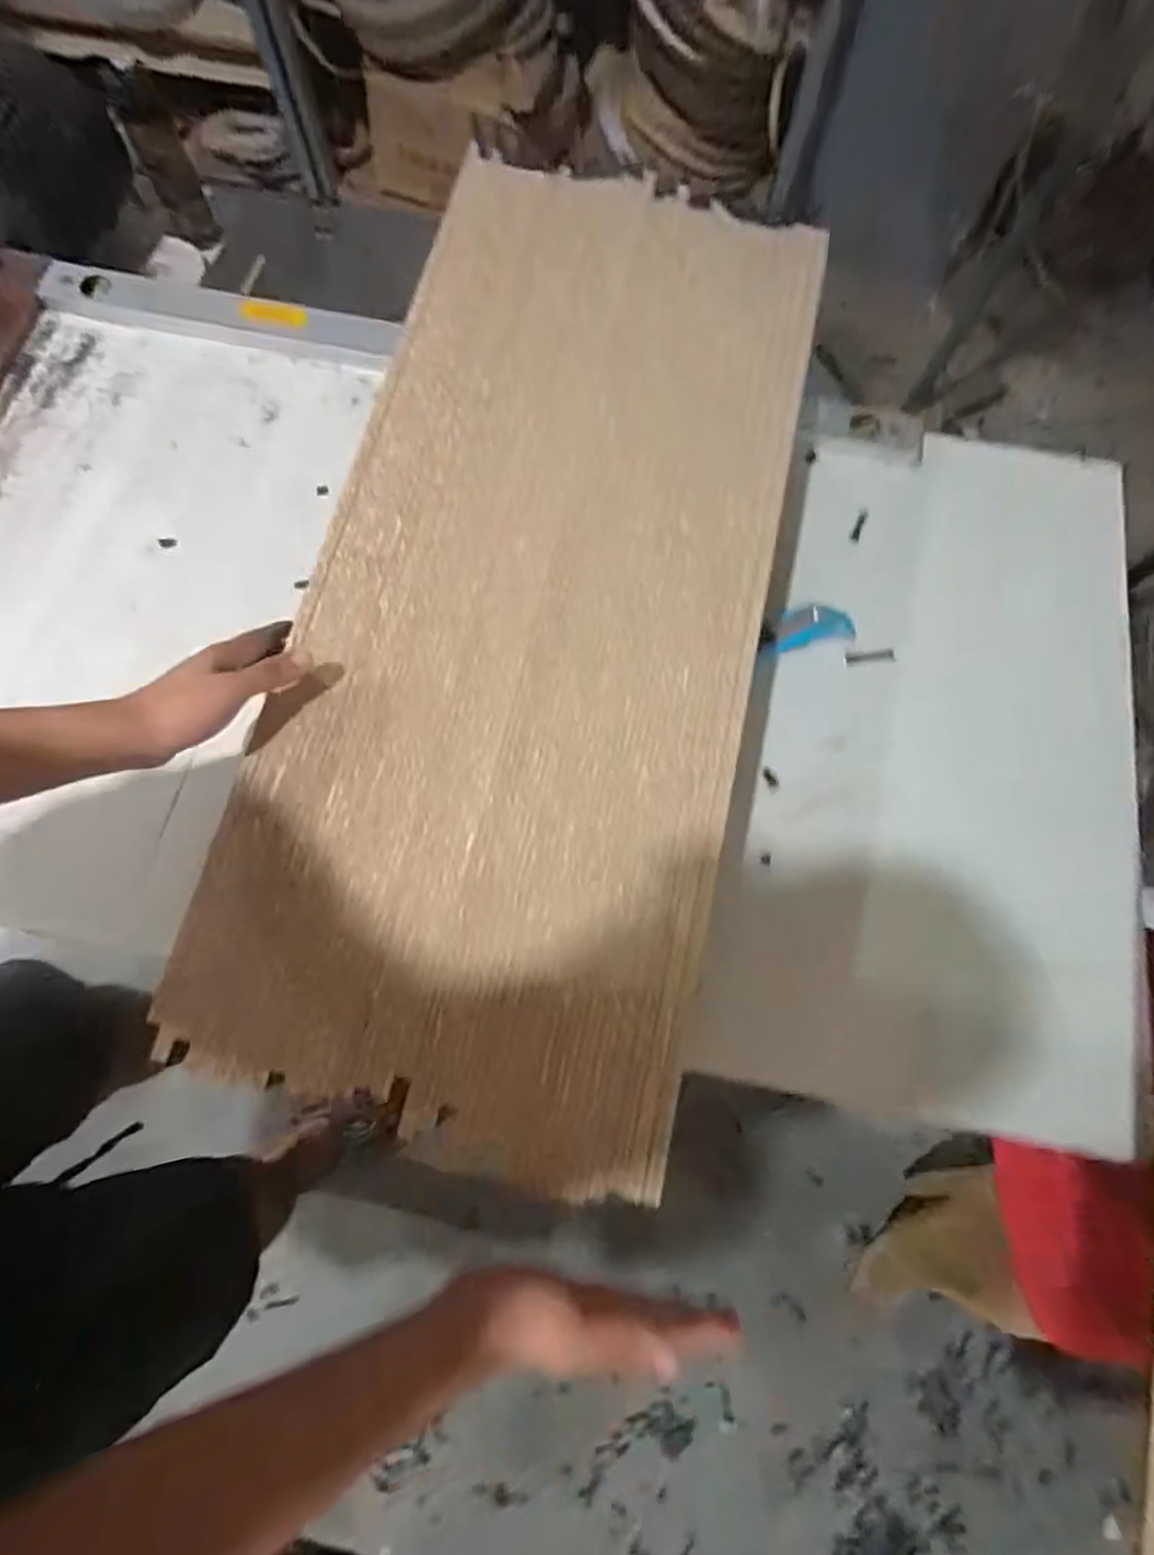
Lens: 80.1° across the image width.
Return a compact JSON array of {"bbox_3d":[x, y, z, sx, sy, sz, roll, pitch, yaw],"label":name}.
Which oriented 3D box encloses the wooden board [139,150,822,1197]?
[{"bbox_3d":[-0.036,-0.166,0.584,0.378,0.019,0.859,11,76,2],"label":"wooden board"}]

